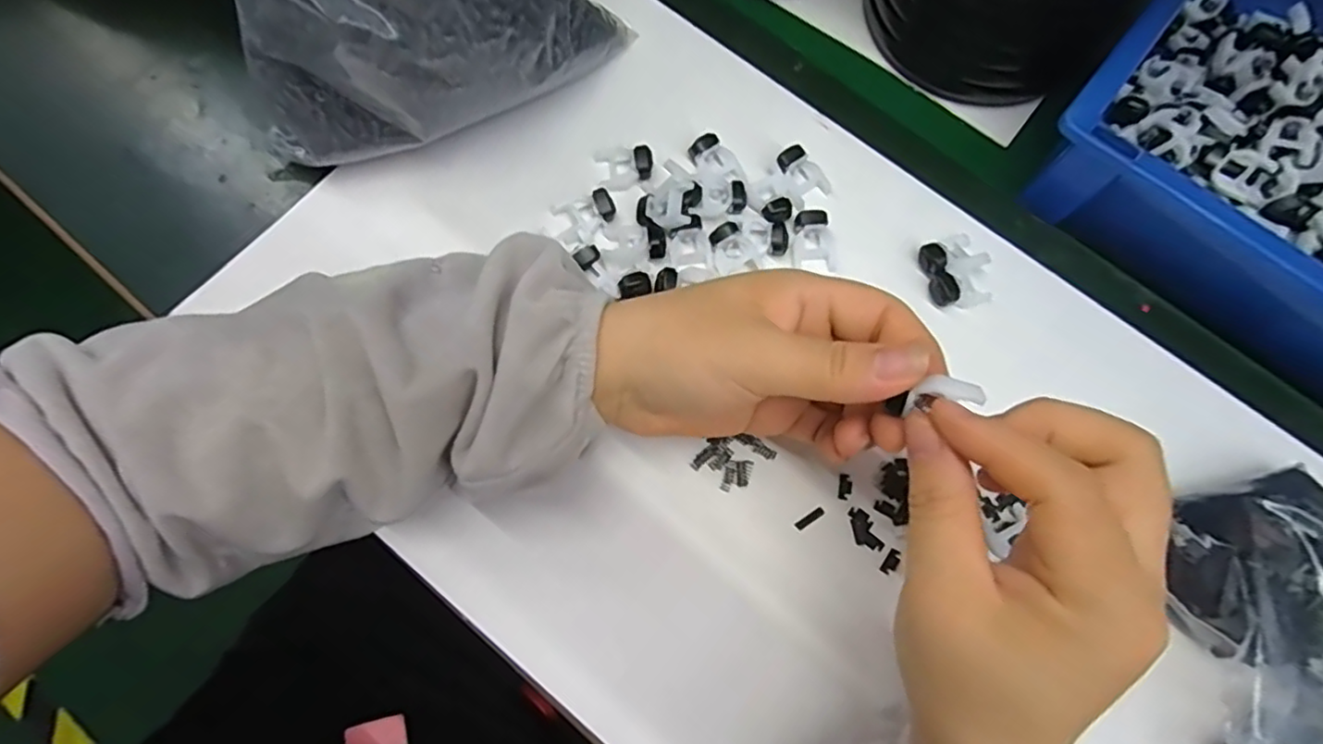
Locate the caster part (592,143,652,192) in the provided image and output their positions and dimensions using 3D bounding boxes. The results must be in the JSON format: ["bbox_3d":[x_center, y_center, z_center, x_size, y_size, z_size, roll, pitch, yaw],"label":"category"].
[{"bbox_3d":[-0.019,-0.107,0.322,0.028,0.012,0.024,-8,75,-5],"label":"caster part"}]

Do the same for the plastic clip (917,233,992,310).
[{"bbox_3d":[0.148,-0.051,0.314,0.031,0.013,0.038,-11,75,-5],"label":"plastic clip"}]

